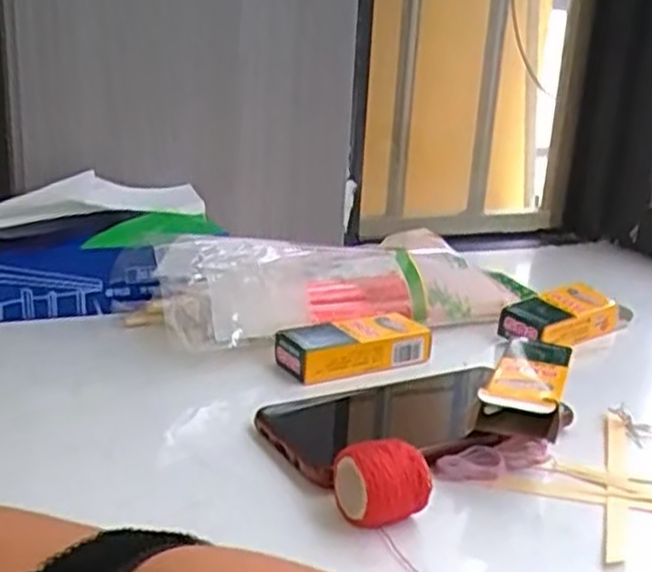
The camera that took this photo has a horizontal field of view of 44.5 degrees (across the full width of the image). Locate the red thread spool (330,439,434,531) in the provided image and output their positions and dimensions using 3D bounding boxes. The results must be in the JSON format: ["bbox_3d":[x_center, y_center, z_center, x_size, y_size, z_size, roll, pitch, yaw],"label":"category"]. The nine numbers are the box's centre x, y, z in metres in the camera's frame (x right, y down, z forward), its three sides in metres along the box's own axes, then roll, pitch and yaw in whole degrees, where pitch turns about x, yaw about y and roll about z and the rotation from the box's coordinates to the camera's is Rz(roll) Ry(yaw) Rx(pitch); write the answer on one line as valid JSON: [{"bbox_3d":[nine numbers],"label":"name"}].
[{"bbox_3d":[0.026,0.084,0.345,0.036,0.033,0.030,-5,19,-23],"label":"red thread spool"}]

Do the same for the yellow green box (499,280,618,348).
[{"bbox_3d":[0.175,0.023,0.589,0.114,0.027,0.043,-13,24,-42],"label":"yellow green box"}]

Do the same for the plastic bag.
[{"bbox_3d":[0.018,-0.006,0.577,0.263,0.071,0.090,-7,20,-29],"label":"plastic bag"}]

